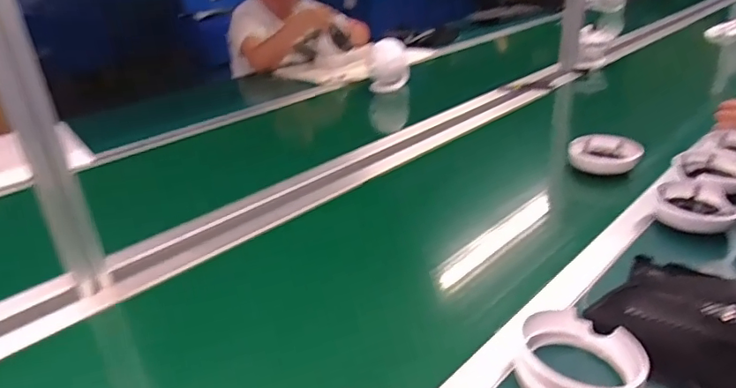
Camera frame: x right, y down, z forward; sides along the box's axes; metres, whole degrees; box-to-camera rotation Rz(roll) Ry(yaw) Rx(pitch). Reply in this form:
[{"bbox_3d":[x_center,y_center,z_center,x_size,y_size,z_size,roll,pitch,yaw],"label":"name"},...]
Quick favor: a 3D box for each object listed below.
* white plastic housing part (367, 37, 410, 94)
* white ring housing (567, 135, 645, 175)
[{"bbox_3d":[0.060,-0.377,1.523,0.121,0.140,0.111,-2,27,3],"label":"white plastic housing part"},{"bbox_3d":[0.431,-0.072,0.939,0.118,0.035,0.119,14,32,29],"label":"white ring housing"}]

